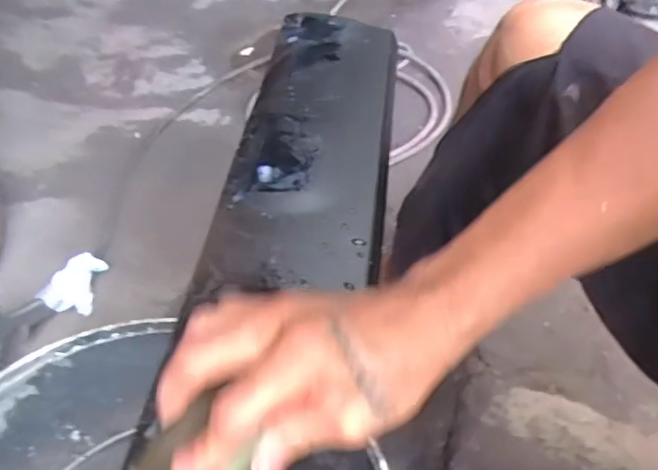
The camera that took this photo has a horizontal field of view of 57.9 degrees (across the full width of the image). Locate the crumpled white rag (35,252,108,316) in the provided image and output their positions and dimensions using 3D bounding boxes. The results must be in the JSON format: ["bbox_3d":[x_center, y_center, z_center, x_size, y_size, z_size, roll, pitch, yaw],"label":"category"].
[{"bbox_3d":[-0.380,0.074,0.892,0.060,0.047,0.101,8,46,7],"label":"crumpled white rag"}]

